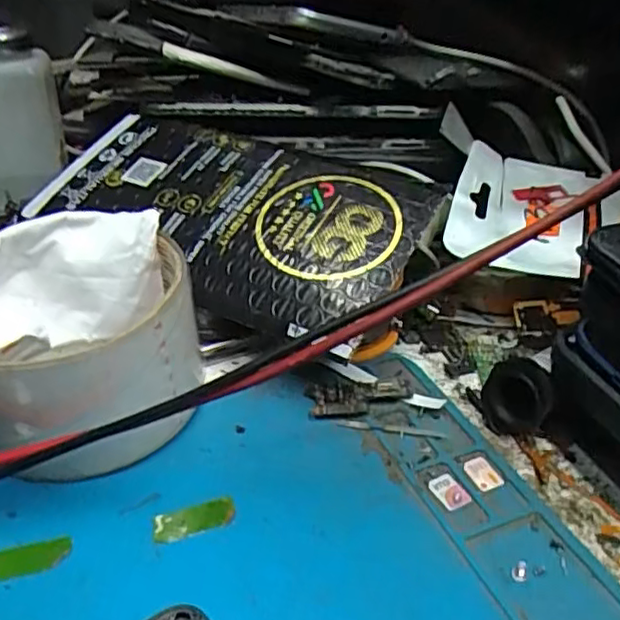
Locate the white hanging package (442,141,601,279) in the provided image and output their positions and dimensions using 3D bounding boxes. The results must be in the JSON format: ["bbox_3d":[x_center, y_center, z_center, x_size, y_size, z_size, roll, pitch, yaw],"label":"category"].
[{"bbox_3d":[0.087,-0.043,0.267,0.053,0.014,0.063,14,58,21],"label":"white hanging package"}]

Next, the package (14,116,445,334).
[{"bbox_3d":[-0.040,-0.044,0.272,0.170,0.011,0.087,19,59,24],"label":"package"}]

